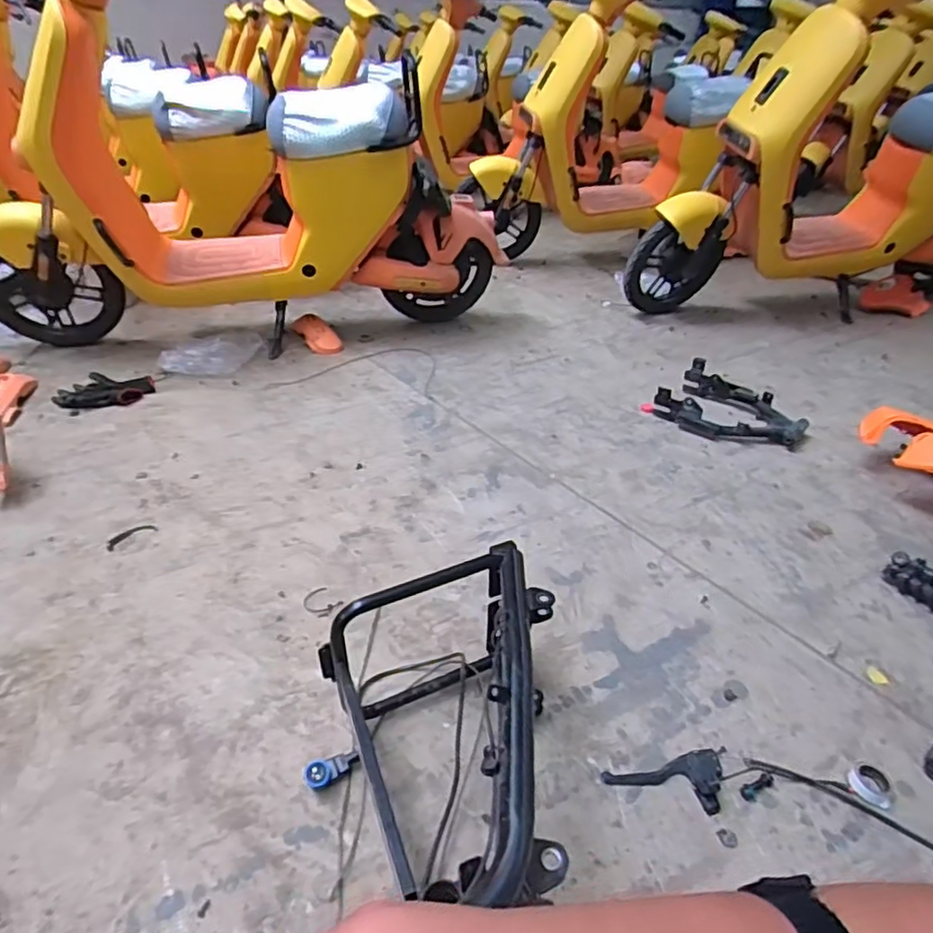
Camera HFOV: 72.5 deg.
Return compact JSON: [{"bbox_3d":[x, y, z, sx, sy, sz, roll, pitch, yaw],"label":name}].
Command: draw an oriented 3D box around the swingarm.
[{"bbox_3d":[0.662,-0.137,1.601,0.352,0.088,0.215,29,43,33],"label":"swingarm"}]

